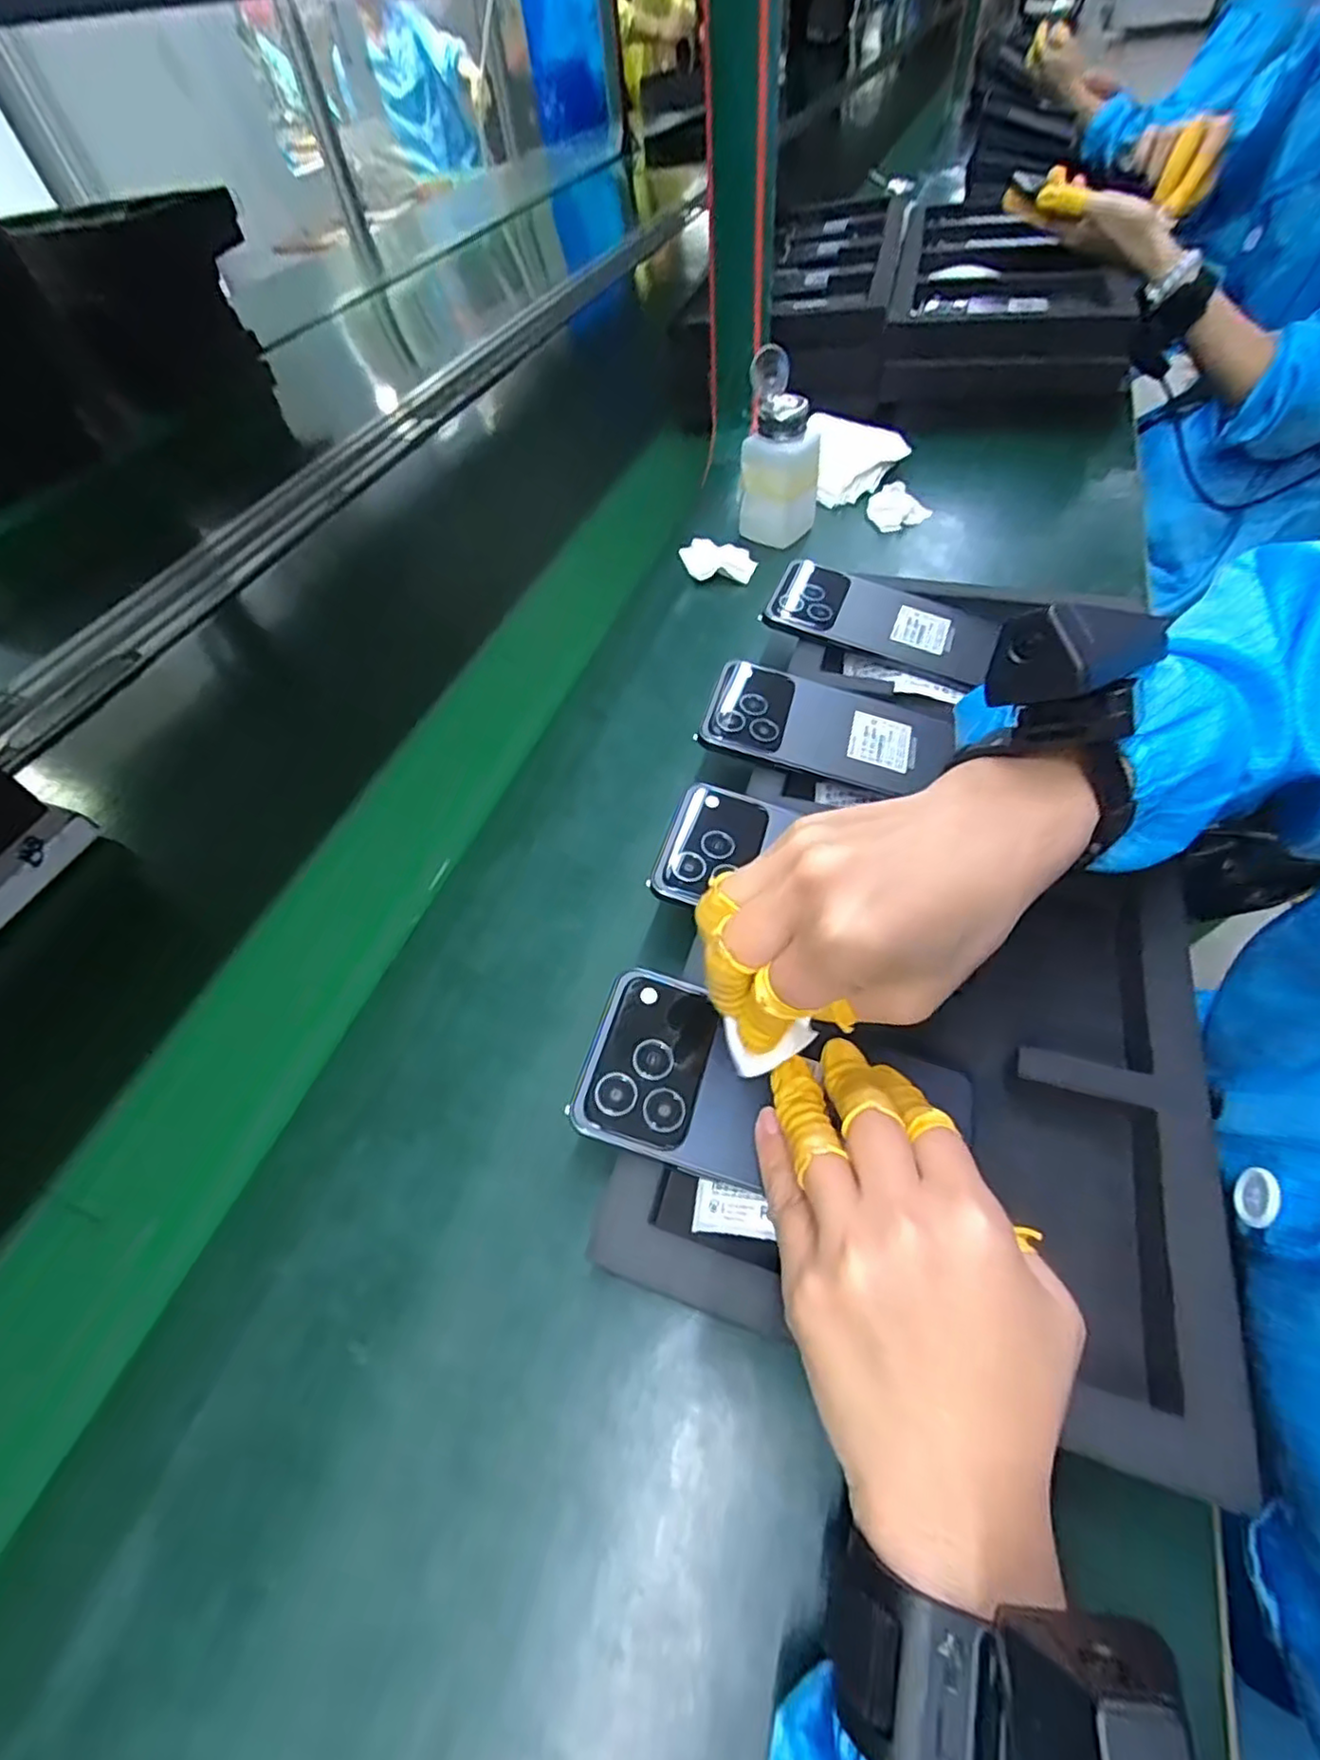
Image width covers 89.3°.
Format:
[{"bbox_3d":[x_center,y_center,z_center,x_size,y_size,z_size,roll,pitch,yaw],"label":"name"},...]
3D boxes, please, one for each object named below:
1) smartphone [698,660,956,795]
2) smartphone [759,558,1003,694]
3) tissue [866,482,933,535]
[{"bbox_3d":[0.101,-0.093,0.405,0.141,0.010,0.075,16,59,2],"label":"smartphone"},{"bbox_3d":[0.155,-0.183,0.471,0.151,0.015,0.075,22,61,8],"label":"smartphone"},{"bbox_3d":[0.218,-0.340,0.605,0.047,0.026,0.038,-25,57,-9],"label":"tissue"}]

